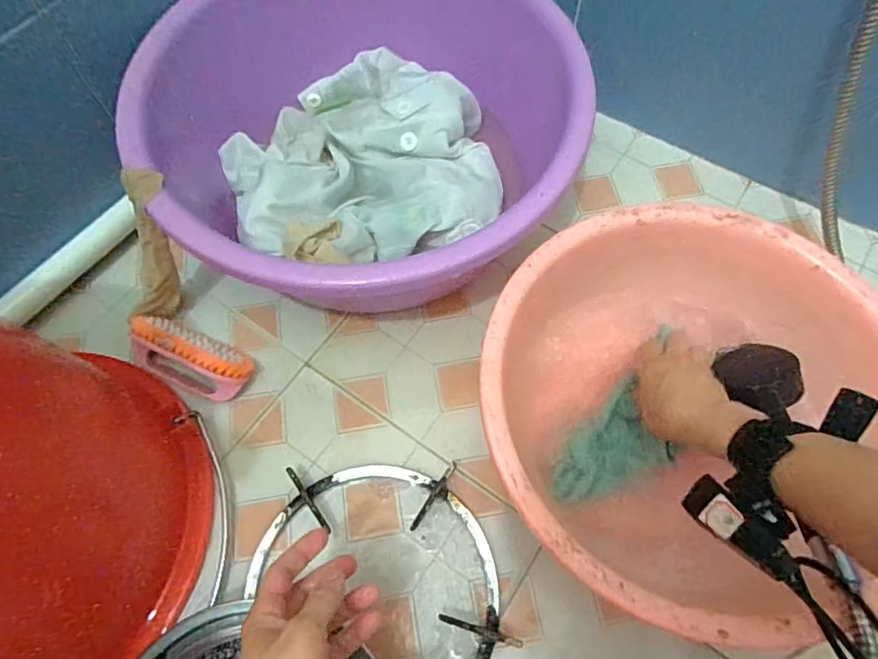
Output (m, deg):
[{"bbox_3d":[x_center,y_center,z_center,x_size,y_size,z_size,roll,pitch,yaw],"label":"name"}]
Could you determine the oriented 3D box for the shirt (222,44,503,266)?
[{"bbox_3d":[-0.092,-0.211,0.633,0.308,0.081,0.304,-21,66,-8],"label":"shirt"}]

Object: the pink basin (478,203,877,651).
[{"bbox_3d":[0.208,0.068,0.491,0.355,0.134,0.337,0,65,0],"label":"pink basin"}]

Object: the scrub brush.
[{"bbox_3d":[-0.260,0.029,0.559,0.128,0.042,0.060,23,67,11],"label":"scrub brush"}]

